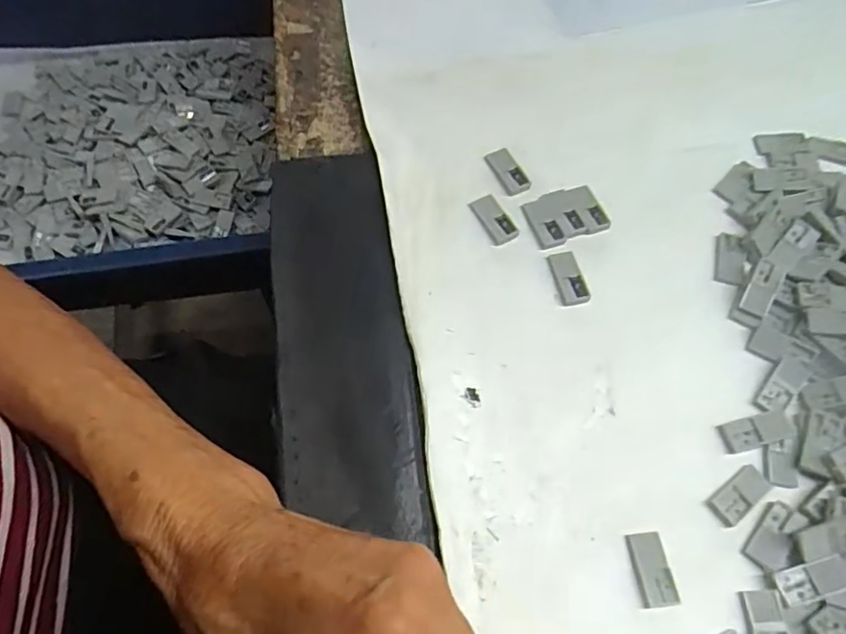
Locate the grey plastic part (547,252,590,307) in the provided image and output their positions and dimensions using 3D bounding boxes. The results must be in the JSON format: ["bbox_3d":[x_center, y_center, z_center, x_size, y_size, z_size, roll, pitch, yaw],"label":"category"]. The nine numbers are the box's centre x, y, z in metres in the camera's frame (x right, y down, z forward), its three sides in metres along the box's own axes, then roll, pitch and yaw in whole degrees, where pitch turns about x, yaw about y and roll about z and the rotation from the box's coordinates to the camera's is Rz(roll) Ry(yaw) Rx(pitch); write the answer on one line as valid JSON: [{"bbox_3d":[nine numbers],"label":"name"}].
[{"bbox_3d":[0.071,-0.020,0.291,0.014,0.005,0.029,-12,66,-9],"label":"grey plastic part"}]

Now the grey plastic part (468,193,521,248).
[{"bbox_3d":[0.036,-0.050,0.302,0.013,0.005,0.028,-24,69,-14],"label":"grey plastic part"}]

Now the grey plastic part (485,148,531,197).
[{"bbox_3d":[0.045,-0.078,0.316,0.013,0.004,0.030,-23,68,-14],"label":"grey plastic part"}]

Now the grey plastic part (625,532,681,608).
[{"bbox_3d":[0.092,0.102,0.237,0.013,0.004,0.027,-5,65,-6],"label":"grey plastic part"}]

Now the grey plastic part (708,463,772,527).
[{"bbox_3d":[0.136,0.076,0.252,0.028,0.004,0.014,-36,72,-18],"label":"grey plastic part"}]

